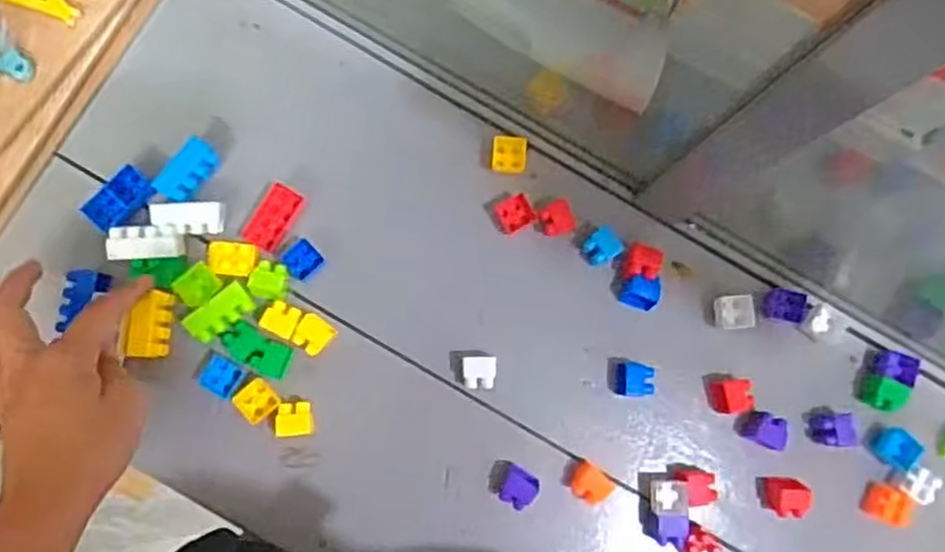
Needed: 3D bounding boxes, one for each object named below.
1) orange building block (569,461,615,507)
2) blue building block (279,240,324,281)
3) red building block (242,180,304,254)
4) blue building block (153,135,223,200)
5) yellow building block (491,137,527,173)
[{"bbox_3d":[0.071,0.125,0.444,0.020,0.021,0.019,35,81,1],"label":"orange building block"},{"bbox_3d":[-0.103,-0.010,0.451,0.019,0.011,0.021,45,82,2],"label":"blue building block"},{"bbox_3d":[-0.122,-0.036,0.454,0.022,0.014,0.040,33,81,1],"label":"red building block"},{"bbox_3d":[-0.172,-0.063,0.451,0.020,0.025,0.040,36,81,1],"label":"blue building block"},{"bbox_3d":[0.023,-0.077,0.472,0.021,0.014,0.022,4,82,-4],"label":"yellow building block"}]

